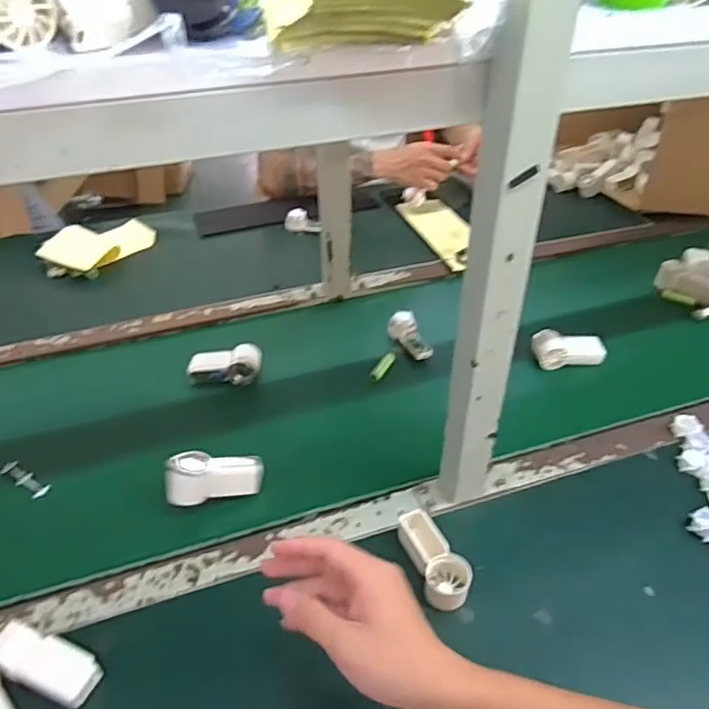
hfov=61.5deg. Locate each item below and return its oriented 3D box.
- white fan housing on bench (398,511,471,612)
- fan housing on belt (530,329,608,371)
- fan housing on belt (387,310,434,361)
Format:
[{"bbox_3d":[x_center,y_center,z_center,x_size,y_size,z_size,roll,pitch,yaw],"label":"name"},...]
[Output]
[{"bbox_3d":[0.074,0.193,0.575,0.038,0.035,0.097,-18,55,-21],"label":"white fan housing on bench"},{"bbox_3d":[0.306,-0.005,0.850,0.098,0.031,0.052,4,39,5],"label":"fan housing on belt"},{"bbox_3d":[0.081,-0.028,0.882,0.044,0.030,0.088,-10,40,-12],"label":"fan housing on belt"}]

